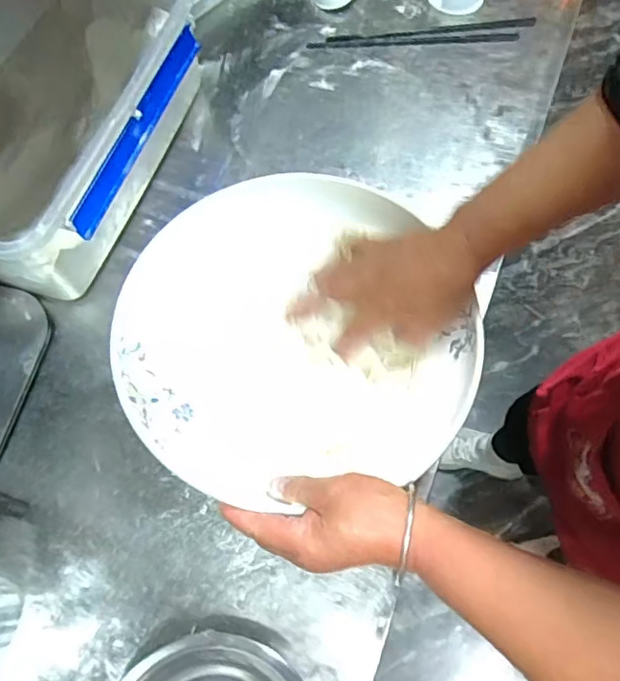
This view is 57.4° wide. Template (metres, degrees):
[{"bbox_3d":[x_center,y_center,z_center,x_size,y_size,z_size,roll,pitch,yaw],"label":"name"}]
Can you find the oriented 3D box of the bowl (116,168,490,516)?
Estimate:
[{"bbox_3d":[-0.016,-0.003,0.505,0.290,0.088,0.266,0,68,0],"label":"bowl"}]

